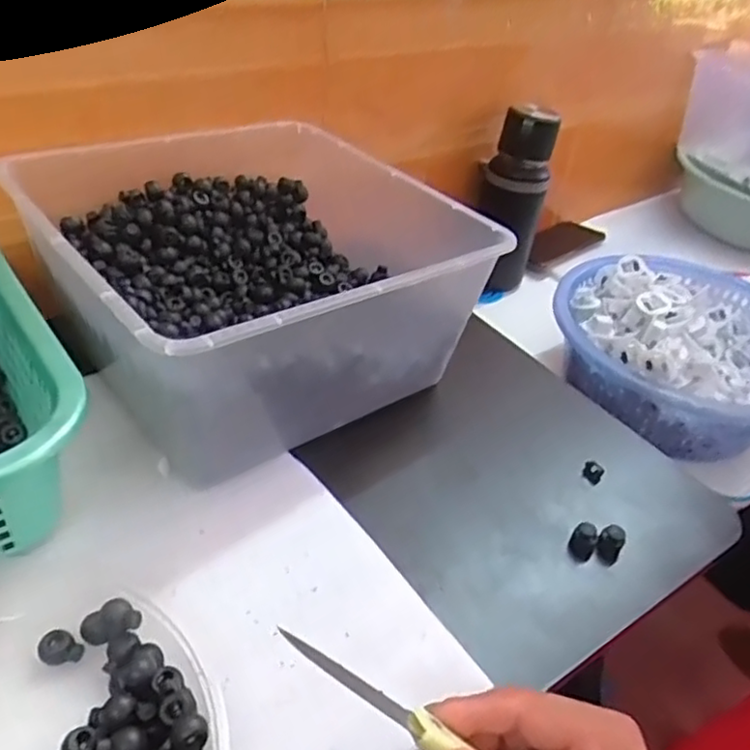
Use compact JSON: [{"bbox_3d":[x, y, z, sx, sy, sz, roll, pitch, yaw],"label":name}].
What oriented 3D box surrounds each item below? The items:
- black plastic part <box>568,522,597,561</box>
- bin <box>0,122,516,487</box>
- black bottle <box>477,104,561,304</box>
[{"bbox_3d":[0.144,0.114,0.464,0.018,0.019,0.018,-14,44,-24],"label":"black plastic part"},{"bbox_3d":[-0.097,-0.080,0.549,0.285,0.141,0.284,-24,49,-32],"label":"bin"},{"bbox_3d":[0.176,-0.210,0.845,0.075,0.226,0.069,0,40,-9],"label":"black bottle"}]

